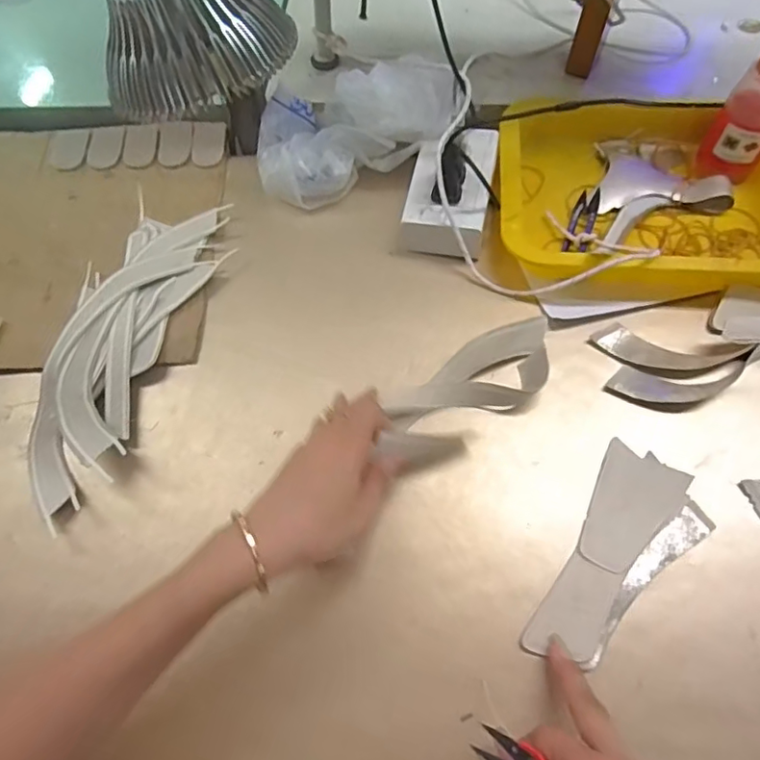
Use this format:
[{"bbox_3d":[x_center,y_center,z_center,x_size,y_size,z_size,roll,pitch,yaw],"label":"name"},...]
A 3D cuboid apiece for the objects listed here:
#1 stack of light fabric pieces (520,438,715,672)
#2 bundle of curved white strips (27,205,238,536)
[{"bbox_3d":[0.157,0.120,0.381,0.074,0.007,0.157,35,69,17],"label":"stack of light fabric pieces"},{"bbox_3d":[-0.214,-0.037,0.461,0.096,0.033,0.277,14,66,9],"label":"bundle of curved white strips"}]

